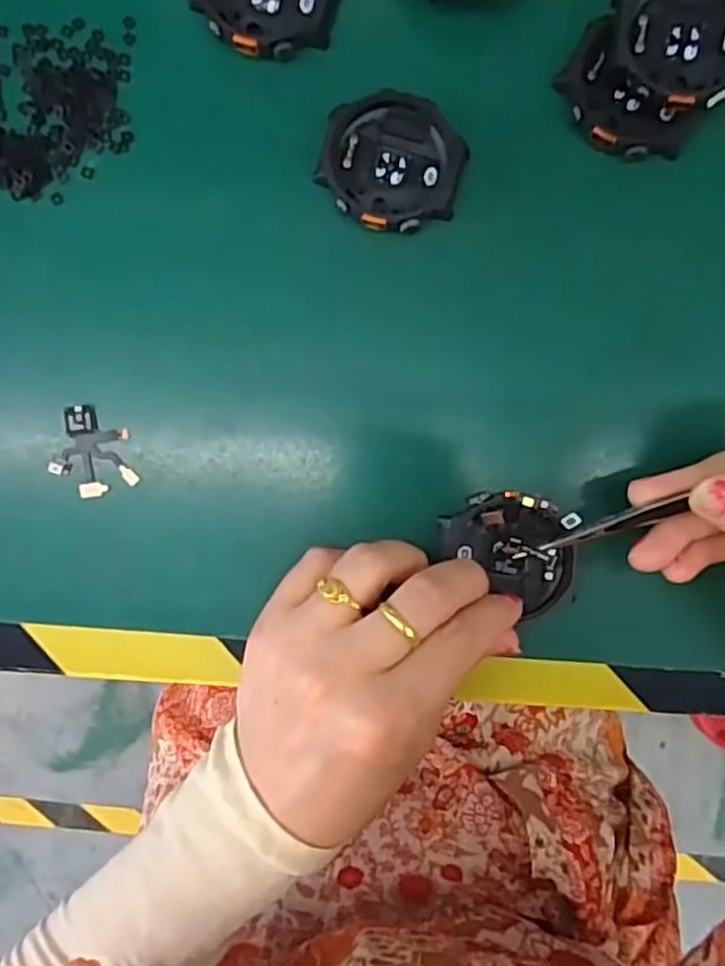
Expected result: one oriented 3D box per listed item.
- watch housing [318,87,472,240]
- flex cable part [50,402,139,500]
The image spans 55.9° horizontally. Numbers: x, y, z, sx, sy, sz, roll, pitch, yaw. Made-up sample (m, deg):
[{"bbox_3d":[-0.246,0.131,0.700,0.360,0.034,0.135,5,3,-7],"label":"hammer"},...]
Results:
[{"bbox_3d":[0.011,-0.122,0.261,0.053,0.008,0.050,14,90,0],"label":"watch housing"},{"bbox_3d":[-0.103,-0.011,0.265,0.032,0.004,0.034,13,90,0],"label":"flex cable part"}]

